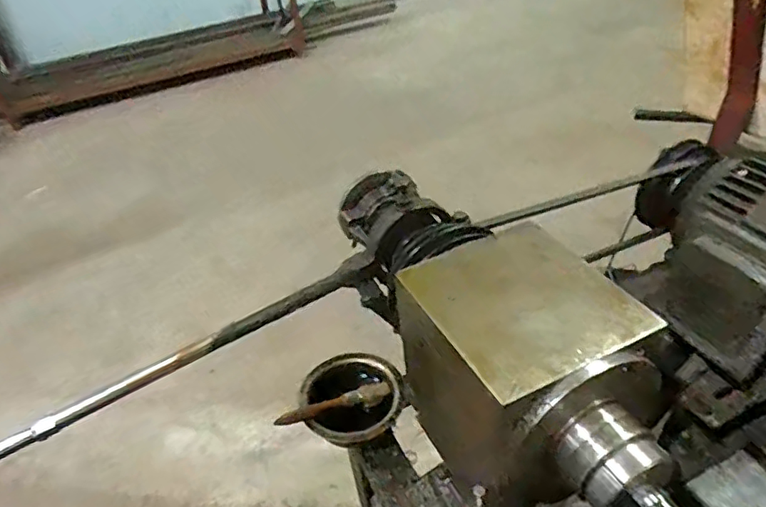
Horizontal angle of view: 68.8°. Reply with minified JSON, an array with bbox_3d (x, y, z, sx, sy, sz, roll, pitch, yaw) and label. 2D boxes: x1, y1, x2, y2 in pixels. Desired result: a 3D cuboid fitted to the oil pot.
[{"bbox_3d":[-0.038,0.187,0.723,0.125,0.046,0.136,-5,37,3],"label":"oil pot"}]

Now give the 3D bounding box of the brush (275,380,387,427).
[{"bbox_3d":[-0.062,0.189,0.703,0.147,0.019,0.026,-10,35,-26],"label":"brush"}]

